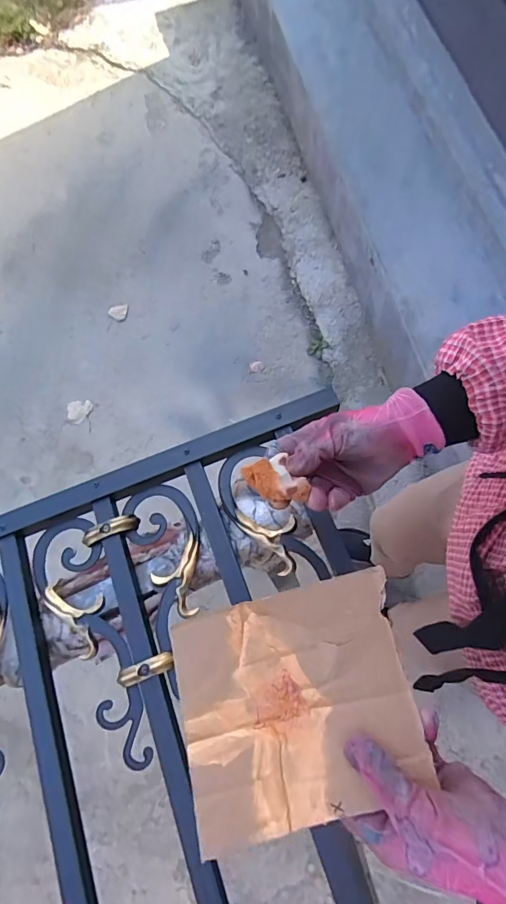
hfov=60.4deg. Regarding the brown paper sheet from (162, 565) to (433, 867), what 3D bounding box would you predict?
[{"bbox_3d":[0.029,0.167,0.294,0.152,0.012,0.136,-15,75,-2],"label":"brown paper sheet"}]

